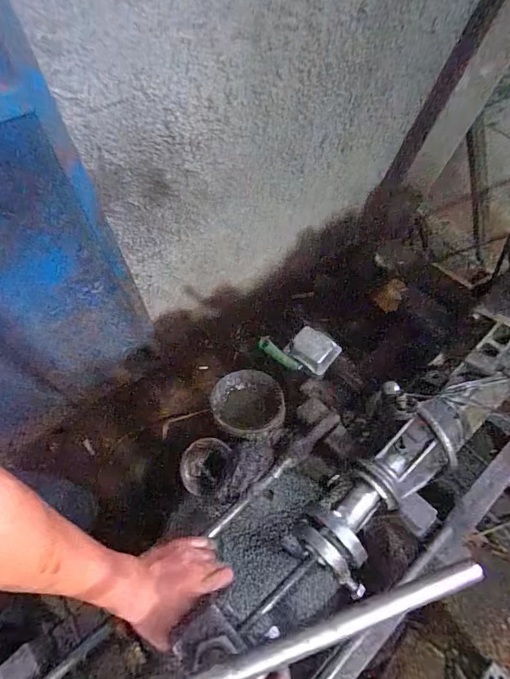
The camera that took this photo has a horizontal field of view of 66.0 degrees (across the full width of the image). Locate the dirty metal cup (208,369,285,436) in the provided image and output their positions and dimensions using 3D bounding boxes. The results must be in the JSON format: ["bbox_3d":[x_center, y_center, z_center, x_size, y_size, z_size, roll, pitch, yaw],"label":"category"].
[{"bbox_3d":[-0.012,0.114,0.662,0.123,0.053,0.123,-5,45,5],"label":"dirty metal cup"}]

